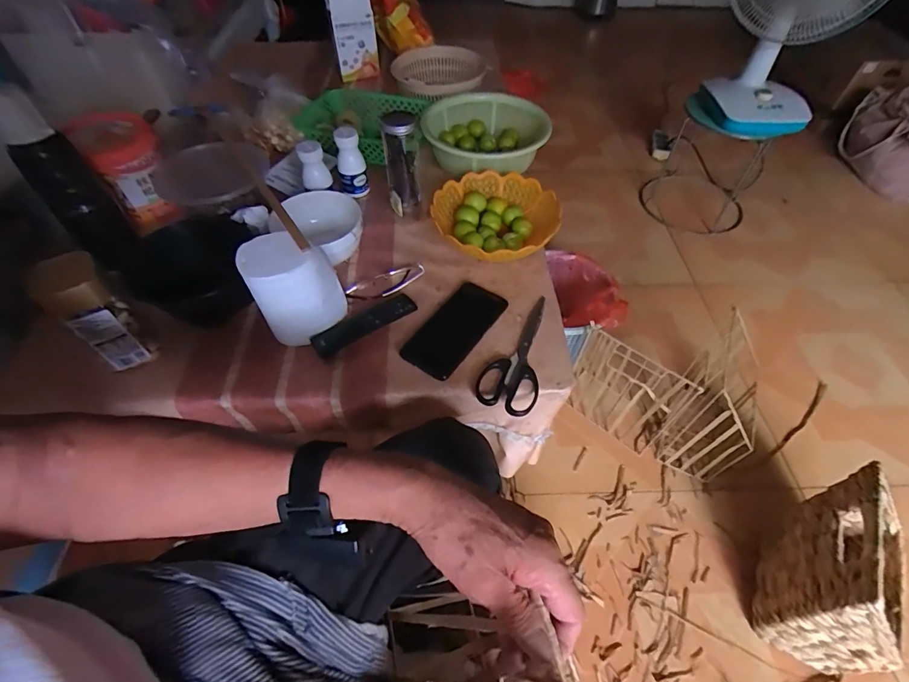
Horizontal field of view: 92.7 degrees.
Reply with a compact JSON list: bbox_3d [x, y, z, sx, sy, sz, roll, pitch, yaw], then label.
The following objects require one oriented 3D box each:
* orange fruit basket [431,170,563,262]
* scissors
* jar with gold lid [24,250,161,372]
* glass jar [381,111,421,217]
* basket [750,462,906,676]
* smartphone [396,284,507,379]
[{"bbox_3d":[0.065,-0.194,0.696,0.185,0.054,0.194,0,54,1],"label":"orange fruit basket"},{"bbox_3d":[0.091,0.011,0.575,0.073,0.008,0.190,19,57,14],"label":"scissors"},{"bbox_3d":[-0.420,-0.031,0.515,0.064,0.136,0.063,0,54,1],"label":"jar with gold lid"},{"bbox_3d":[-0.080,-0.275,0.693,0.058,0.168,0.058,-9,55,-6],"label":"glass jar"},{"bbox_3d":[0.608,0.362,0.677,0.122,0.286,0.225,27,57,18],"label":"basket"},{"bbox_3d":[0.001,-0.019,0.599,0.076,0.005,0.159,29,60,20],"label":"smartphone"}]

